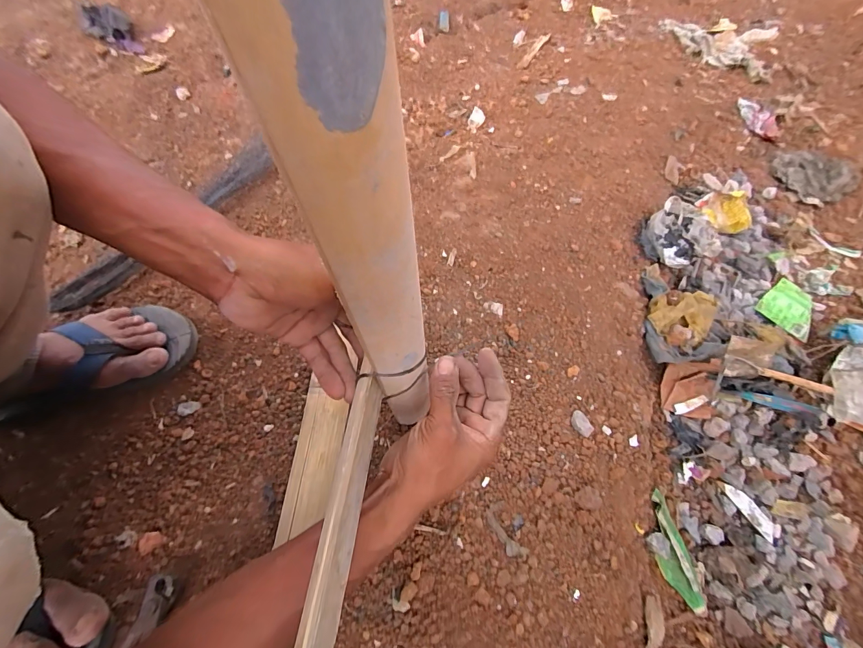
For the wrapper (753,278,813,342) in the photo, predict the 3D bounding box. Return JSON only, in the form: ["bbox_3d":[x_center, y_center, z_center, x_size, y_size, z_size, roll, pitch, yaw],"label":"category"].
[{"bbox_3d":[0.524,-0.024,0.541,0.082,0.009,0.070,-38,68,-16],"label":"wrapper"}]

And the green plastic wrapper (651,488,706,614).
[{"bbox_3d":[0.268,0.254,0.418,0.041,0.024,0.116,-10,63,-3],"label":"green plastic wrapper"}]

